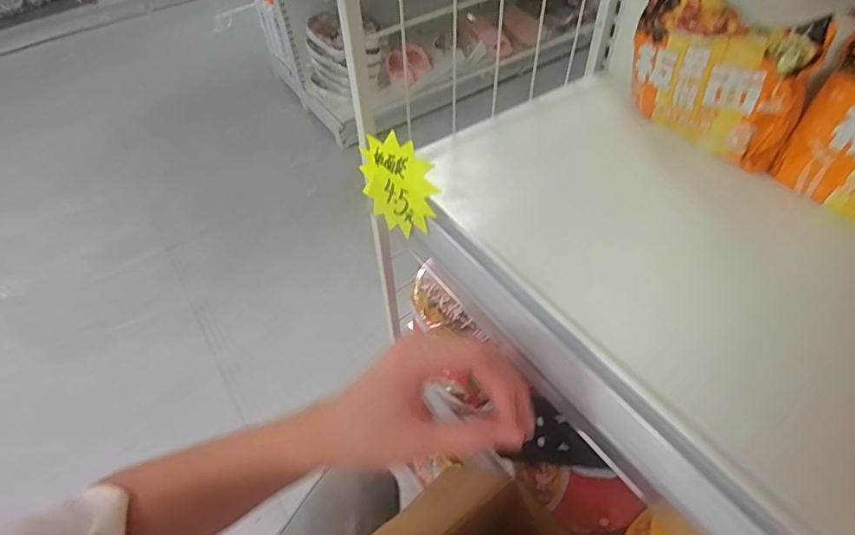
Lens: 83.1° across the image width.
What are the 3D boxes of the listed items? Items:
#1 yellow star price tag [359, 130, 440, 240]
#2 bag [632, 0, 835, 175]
[{"bbox_3d":[-0.028,-0.073,0.431,0.010,0.076,0.100,-16,63,-39],"label":"yellow star price tag"},{"bbox_3d":[0.246,-0.174,0.425,0.047,0.114,0.155,-20,50,-12],"label":"bag"}]

